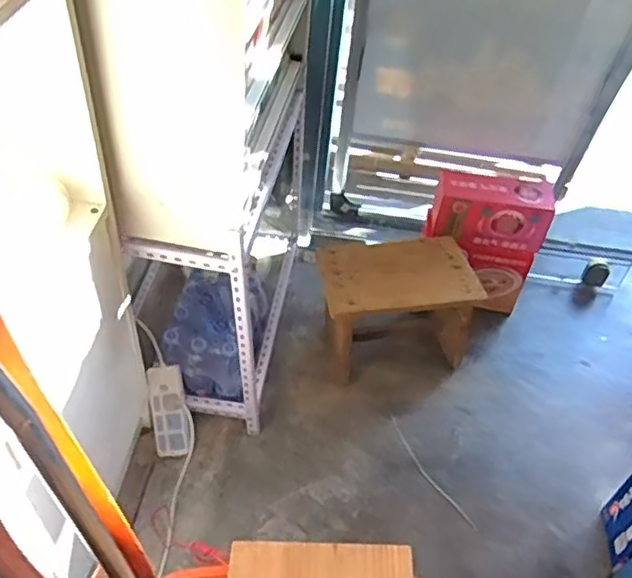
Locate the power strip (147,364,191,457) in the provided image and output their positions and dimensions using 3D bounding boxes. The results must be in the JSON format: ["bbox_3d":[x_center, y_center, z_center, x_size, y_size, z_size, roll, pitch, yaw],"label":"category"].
[{"bbox_3d":[-0.314,0.260,1.387,0.077,0.047,0.192,-7,88,-12],"label":"power strip"}]

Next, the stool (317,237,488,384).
[{"bbox_3d":[0.184,0.052,1.553,0.358,0.275,0.205,-4,46,-9],"label":"stool"}]

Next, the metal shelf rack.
[{"bbox_3d":[-0.177,-0.113,1.489,0.223,0.554,0.669,8,46,3],"label":"metal shelf rack"}]

